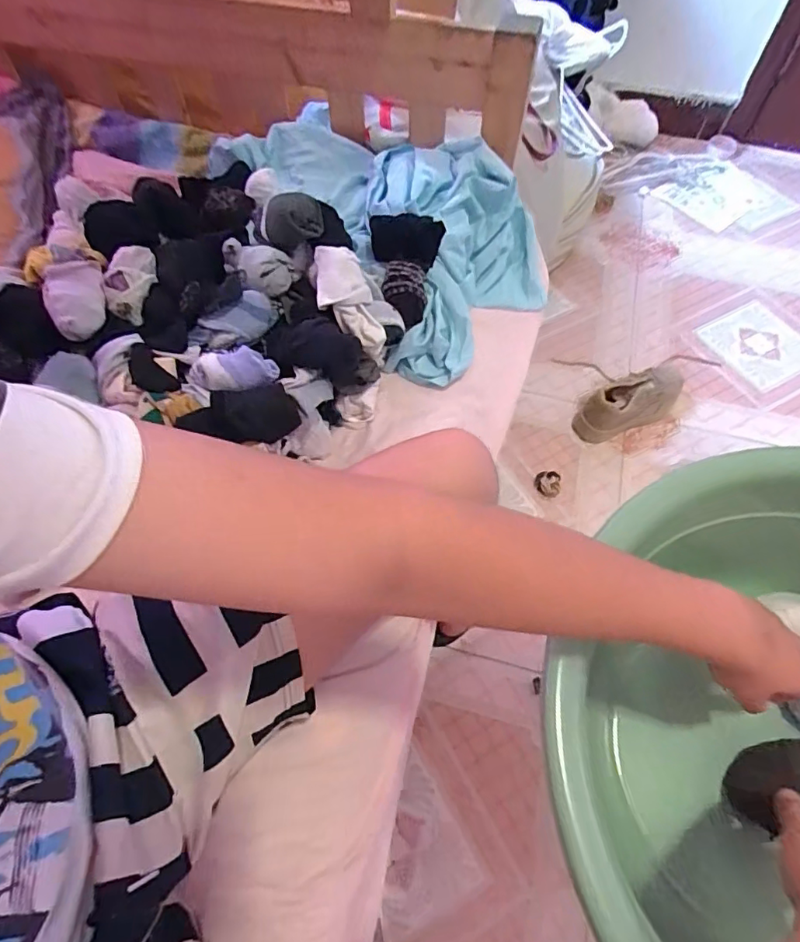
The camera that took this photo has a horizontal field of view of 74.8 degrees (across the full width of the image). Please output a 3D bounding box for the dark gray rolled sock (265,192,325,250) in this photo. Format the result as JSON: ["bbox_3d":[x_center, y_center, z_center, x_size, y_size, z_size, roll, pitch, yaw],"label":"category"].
[{"bbox_3d":[-0.140,-0.332,0.690,0.074,0.060,0.049,-6,60,-4],"label":"dark gray rolled sock"}]

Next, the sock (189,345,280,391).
[{"bbox_3d":[-0.196,-0.120,0.608,0.103,0.029,0.044,-5,60,-3],"label":"sock"}]

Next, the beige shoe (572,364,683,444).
[{"bbox_3d":[0.490,-0.140,1.125,0.235,0.090,0.087,-23,64,-13],"label":"beige shoe"}]

